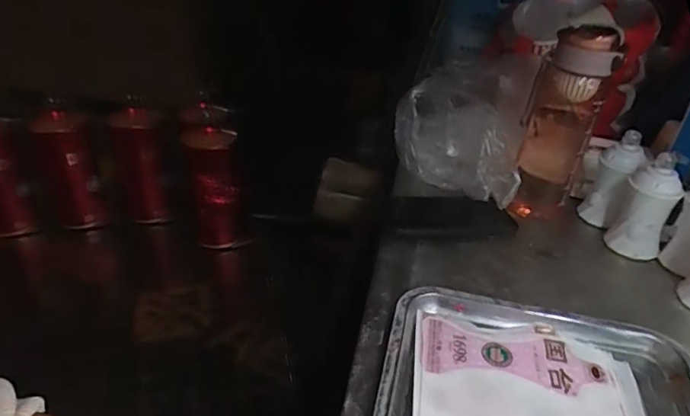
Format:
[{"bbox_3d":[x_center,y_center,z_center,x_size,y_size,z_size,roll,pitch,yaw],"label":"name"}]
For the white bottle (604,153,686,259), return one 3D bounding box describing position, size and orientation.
[{"bbox_3d":[0.343,0.001,0.592,0.054,0.114,0.051,19,34,27],"label":"white bottle"}]

